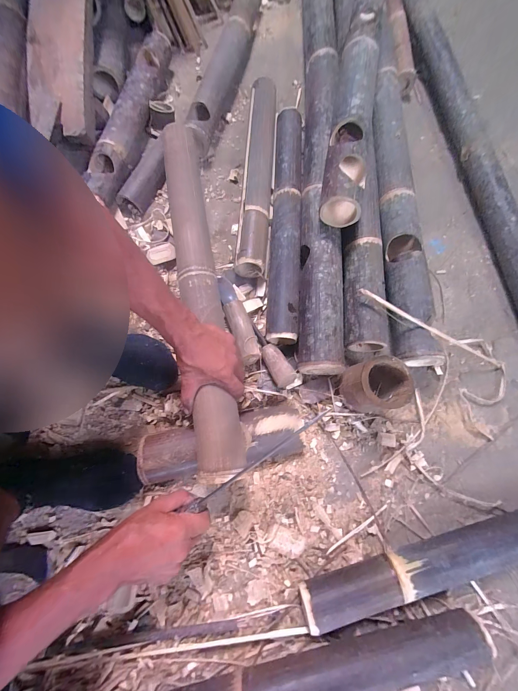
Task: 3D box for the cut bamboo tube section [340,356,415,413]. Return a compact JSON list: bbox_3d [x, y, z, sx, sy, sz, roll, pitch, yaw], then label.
[{"bbox_3d":[0.201,0.073,0.493,0.094,0.121,0.086,-4,72,-3],"label":"cut bamboo tube section"}]

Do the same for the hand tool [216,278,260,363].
[{"bbox_3d":[-0.047,-0.063,0.555,0.047,0.038,0.205,-19,74,-8],"label":"hand tool"}]

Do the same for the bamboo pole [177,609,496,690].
[{"bbox_3d":[0.058,0.489,0.400,0.569,0.075,0.064,-9,72,-5],"label":"bamboo pole"}]

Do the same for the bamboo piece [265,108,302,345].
[{"bbox_3d":[0.058,-0.290,0.609,0.064,0.070,0.582,3,74,-1],"label":"bamboo piece"}]

